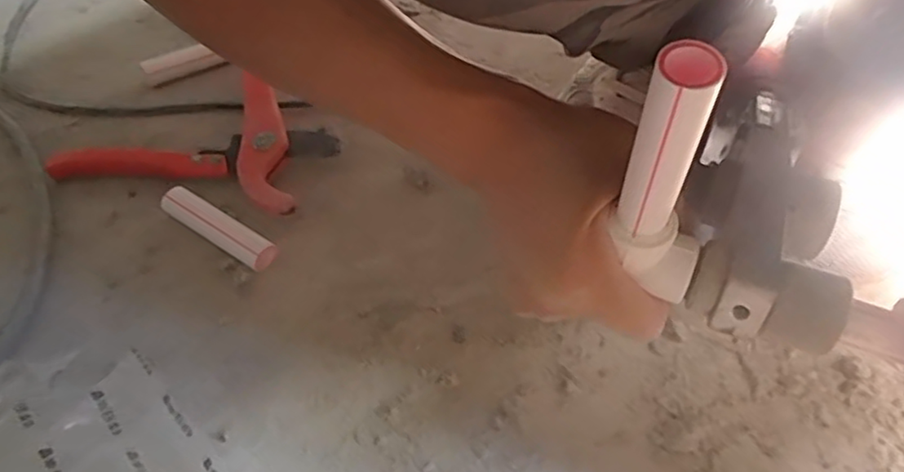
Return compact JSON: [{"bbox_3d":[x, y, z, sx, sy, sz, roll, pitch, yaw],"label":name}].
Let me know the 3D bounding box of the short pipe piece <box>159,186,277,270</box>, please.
[{"bbox_3d":[-0.154,-0.006,0.418,0.089,0.021,0.020,27,53,20],"label":"short pipe piece"}]

